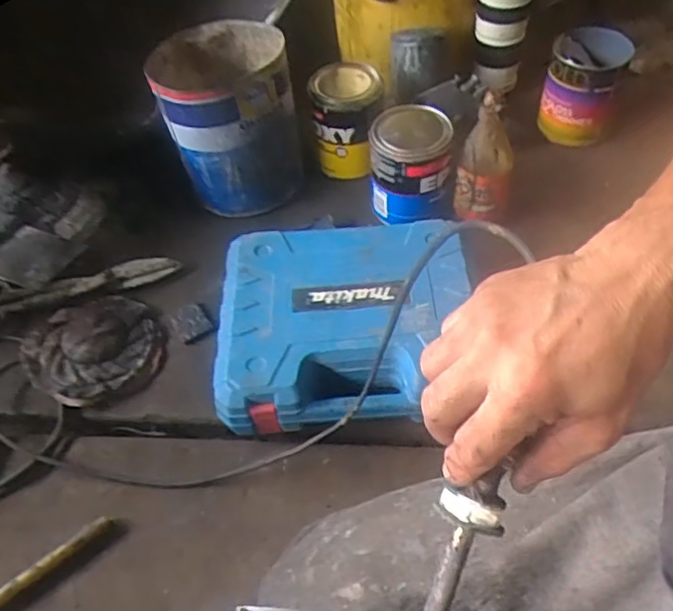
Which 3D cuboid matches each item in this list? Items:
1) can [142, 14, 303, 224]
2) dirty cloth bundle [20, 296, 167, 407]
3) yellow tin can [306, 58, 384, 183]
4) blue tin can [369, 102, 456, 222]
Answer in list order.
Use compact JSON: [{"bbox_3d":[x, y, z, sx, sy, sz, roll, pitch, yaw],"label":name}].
[{"bbox_3d":[-0.142,-0.253,0.848,0.176,0.190,0.163,-10,53,-3],"label":"can"},{"bbox_3d":[-0.289,0.044,0.740,0.149,0.035,0.154,-19,54,-10],"label":"dirty cloth bundle"},{"bbox_3d":[0.015,-0.262,0.889,0.098,0.133,0.097,-4,51,2],"label":"yellow tin can"},{"bbox_3d":[0.096,-0.178,0.807,0.101,0.117,0.111,-3,51,3],"label":"blue tin can"}]

